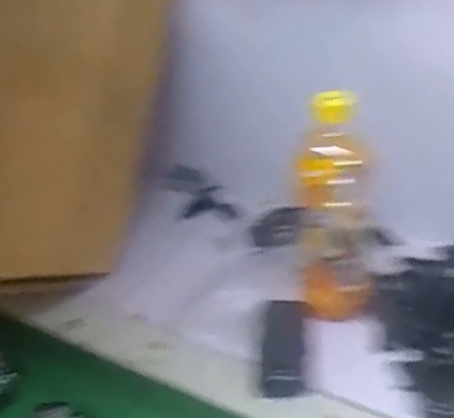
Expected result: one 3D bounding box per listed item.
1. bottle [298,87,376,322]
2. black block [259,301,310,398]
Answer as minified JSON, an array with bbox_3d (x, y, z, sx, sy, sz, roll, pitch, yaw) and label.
[{"bbox_3d":[0.100,0.007,0.566,0.064,0.206,0.060,0,37,11],"label":"bottle"},{"bbox_3d":[0.052,0.124,0.570,0.041,0.020,0.099,-3,35,8],"label":"black block"}]

